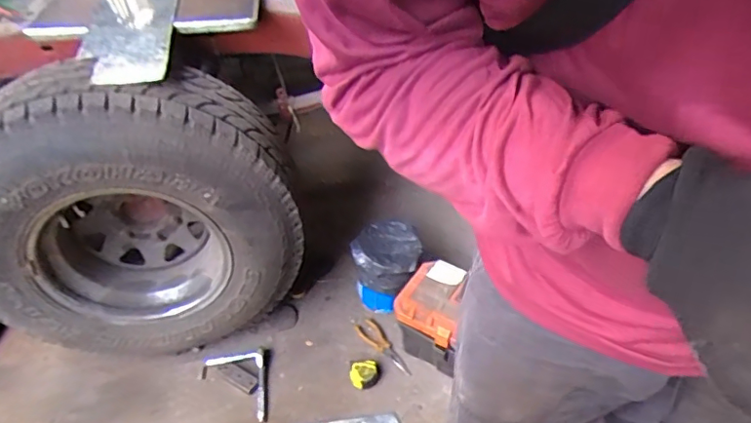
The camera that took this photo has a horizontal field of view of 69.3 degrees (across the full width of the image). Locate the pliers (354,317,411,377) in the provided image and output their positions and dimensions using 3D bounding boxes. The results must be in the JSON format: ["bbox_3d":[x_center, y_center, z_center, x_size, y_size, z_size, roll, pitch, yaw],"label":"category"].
[{"bbox_3d":[0.018,0.357,1.430,0.059,0.013,0.199,-26,48,-25],"label":"pliers"}]

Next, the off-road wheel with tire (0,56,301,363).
[{"bbox_3d":[-0.543,0.048,1.228,0.651,0.663,0.340,-21,45,-19],"label":"off-road wheel with tire"}]

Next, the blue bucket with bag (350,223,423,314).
[{"bbox_3d":[0.030,0.164,1.523,0.182,0.210,0.229,-2,42,0],"label":"blue bucket with bag"}]

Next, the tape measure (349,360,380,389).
[{"bbox_3d":[-0.027,0.406,1.355,0.076,0.043,0.068,-2,42,0],"label":"tape measure"}]

